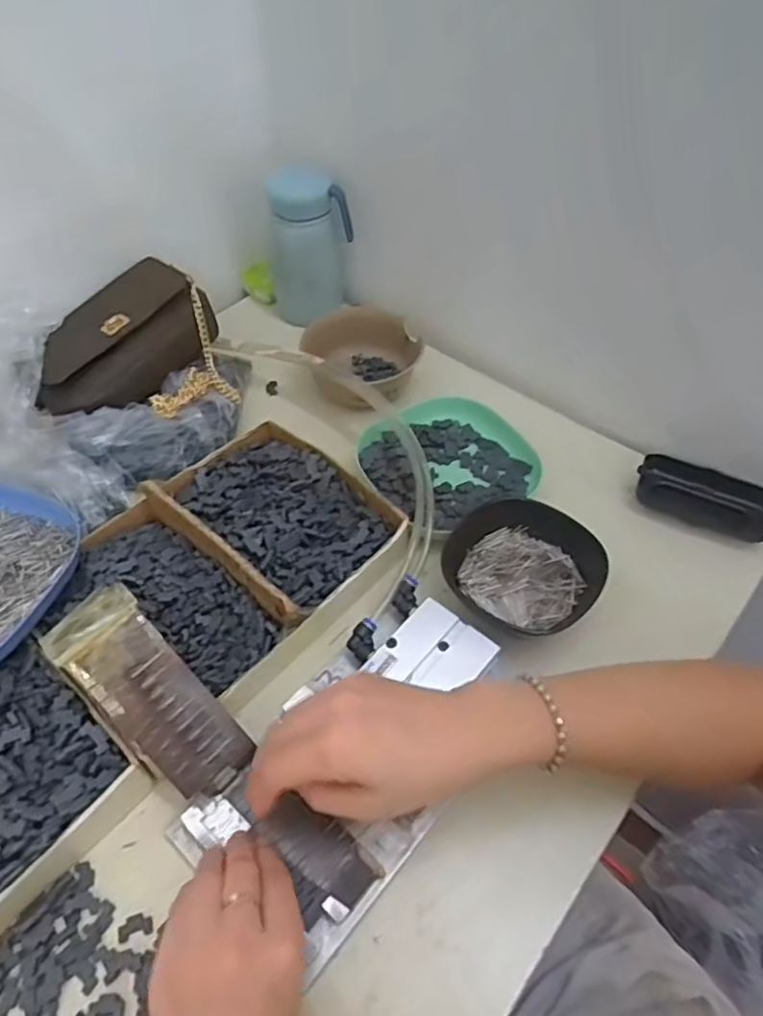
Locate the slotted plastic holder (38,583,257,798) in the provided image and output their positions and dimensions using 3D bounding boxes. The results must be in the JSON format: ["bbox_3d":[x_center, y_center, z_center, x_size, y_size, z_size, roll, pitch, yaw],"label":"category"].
[{"bbox_3d":[-0.137,0.113,0.387,0.133,0.020,0.055,49,61,-2],"label":"slotted plastic holder"}]

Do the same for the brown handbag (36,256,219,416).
[{"bbox_3d":[-0.233,-0.149,0.587,0.095,0.060,0.168,30,57,22],"label":"brown handbag"}]

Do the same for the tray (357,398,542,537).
[{"bbox_3d":[0.053,-0.041,0.569,0.130,0.031,0.134,-32,58,-24],"label":"tray"}]

